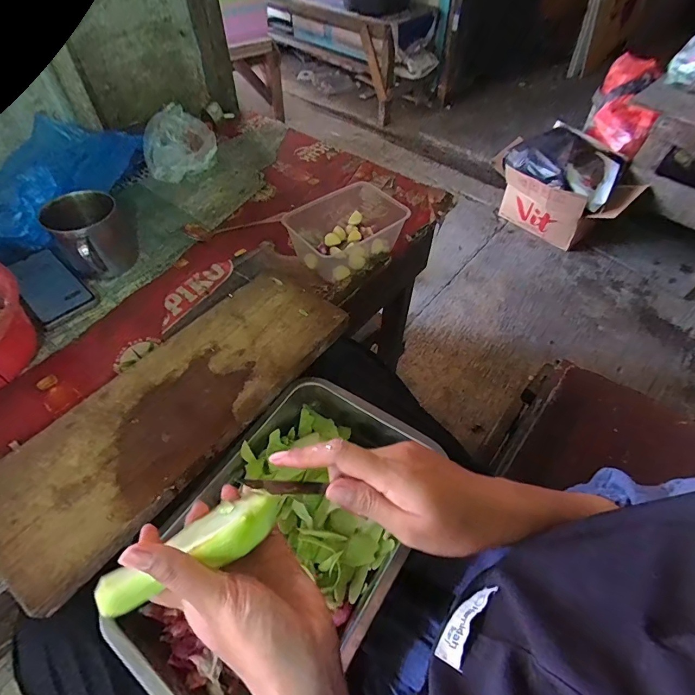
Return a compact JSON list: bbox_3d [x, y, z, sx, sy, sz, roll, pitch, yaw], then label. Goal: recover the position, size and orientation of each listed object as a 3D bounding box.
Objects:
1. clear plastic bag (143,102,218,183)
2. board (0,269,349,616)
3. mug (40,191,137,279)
[{"bbox_3d":[-0.328,-0.397,0.765,0.129,0.074,0.148,-17,54,-15],"label":"clear plastic bag"},{"bbox_3d":[-0.185,0.058,0.451,0.150,0.037,0.407,32,59,21],"label":"board"},{"bbox_3d":[-0.362,-0.154,0.568,0.091,0.096,0.100,-28,57,-21],"label":"mug"}]

